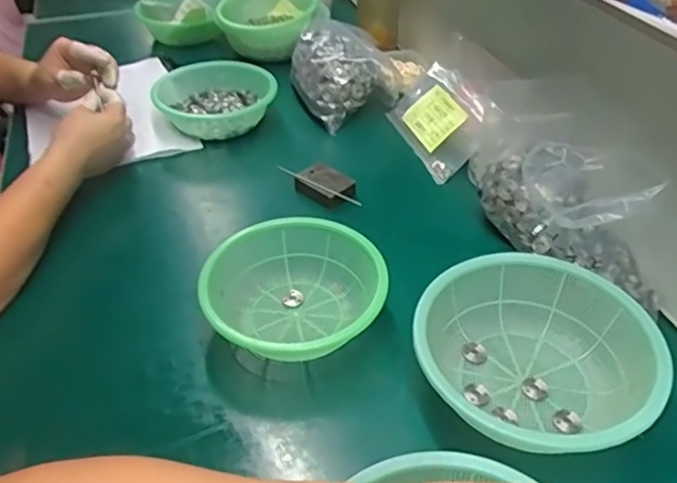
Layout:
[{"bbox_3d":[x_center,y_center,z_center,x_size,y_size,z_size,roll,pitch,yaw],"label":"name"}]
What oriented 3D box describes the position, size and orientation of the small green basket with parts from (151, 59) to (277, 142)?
[{"bbox_3d":[-0.174,-0.201,0.841,0.163,0.049,0.141,-19,43,-21],"label":"small green basket with parts"}]

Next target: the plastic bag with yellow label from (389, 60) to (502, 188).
[{"bbox_3d":[0.131,-0.164,0.783,0.109,0.021,0.184,-47,40,17],"label":"plastic bag with yellow label"}]

